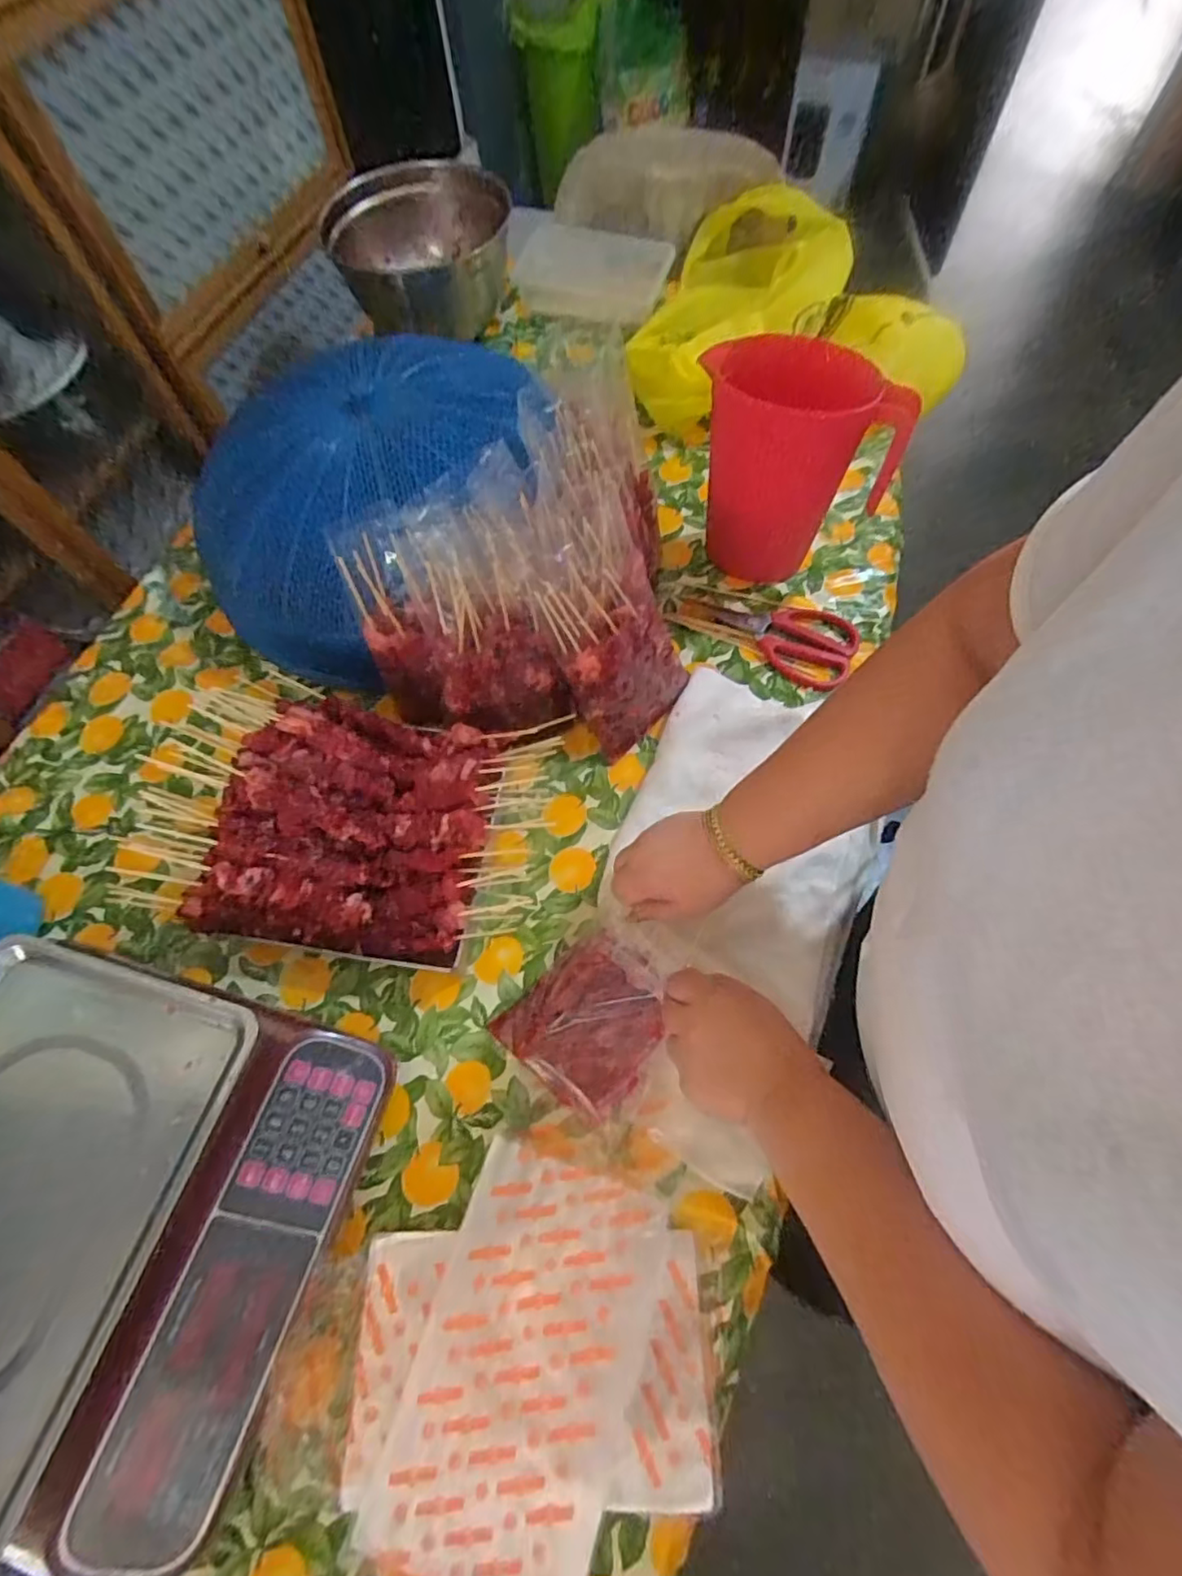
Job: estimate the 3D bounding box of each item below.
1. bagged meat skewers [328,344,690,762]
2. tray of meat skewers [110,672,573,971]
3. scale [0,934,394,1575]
[{"bbox_3d":[-0.075,-0.212,0.649,0.329,0.191,0.307,-6,64,-1],"label":"bagged meat skewers"},{"bbox_3d":[-0.204,0.030,0.581,0.306,0.109,0.242,2,65,4],"label":"tray of meat skewers"},{"bbox_3d":[-0.367,0.310,0.453,0.331,0.112,0.324,14,66,9],"label":"scale"}]

